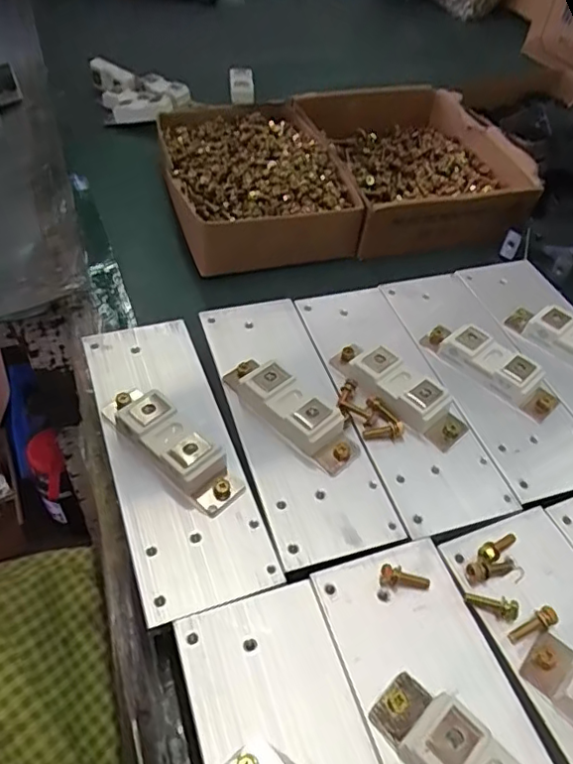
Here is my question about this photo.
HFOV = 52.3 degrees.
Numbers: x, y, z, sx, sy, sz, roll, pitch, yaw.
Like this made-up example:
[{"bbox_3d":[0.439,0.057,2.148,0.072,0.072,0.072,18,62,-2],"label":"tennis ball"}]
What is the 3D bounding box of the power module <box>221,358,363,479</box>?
[{"bbox_3d":[0.001,0.014,0.329,0.091,0.018,0.029,37,55,25],"label":"power module"}]

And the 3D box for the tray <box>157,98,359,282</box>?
[{"bbox_3d":[-0.036,-0.189,0.543,0.158,0.051,0.210,-10,50,-15],"label":"tray"}]

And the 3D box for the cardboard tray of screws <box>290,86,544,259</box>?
[{"bbox_3d":[0.118,-0.221,0.580,0.172,0.056,0.229,-10,50,-14],"label":"cardboard tray of screws"}]

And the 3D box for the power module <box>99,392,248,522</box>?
[{"bbox_3d":[-0.062,0.032,0.307,0.092,0.019,0.027,36,54,24],"label":"power module"}]

